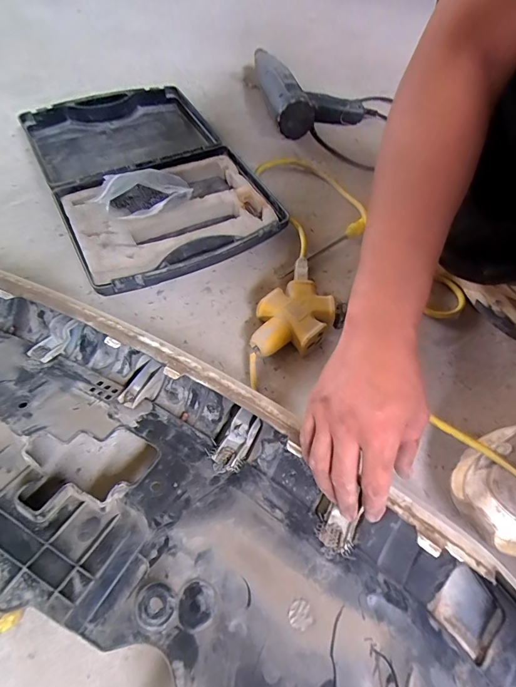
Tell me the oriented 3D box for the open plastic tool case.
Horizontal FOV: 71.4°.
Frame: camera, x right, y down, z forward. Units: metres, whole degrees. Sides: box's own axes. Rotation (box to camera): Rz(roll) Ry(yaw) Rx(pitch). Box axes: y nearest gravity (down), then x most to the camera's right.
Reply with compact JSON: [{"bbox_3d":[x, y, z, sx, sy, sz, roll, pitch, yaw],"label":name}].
[{"bbox_3d":[-0.156,-0.255,0.546,0.282,0.104,0.399,-25,61,-17],"label":"open plastic tool case"}]

